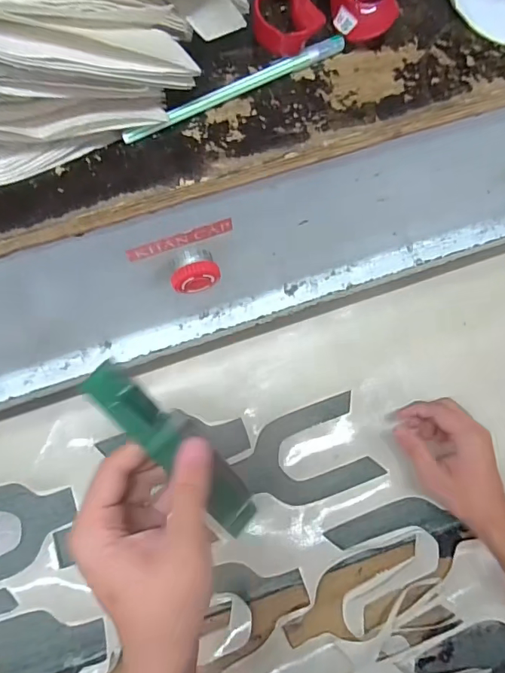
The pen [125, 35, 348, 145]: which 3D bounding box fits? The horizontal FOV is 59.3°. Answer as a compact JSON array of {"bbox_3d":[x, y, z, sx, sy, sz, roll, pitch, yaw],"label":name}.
[{"bbox_3d":[-0.010,-0.160,0.285,0.155,0.010,0.012,-29,72,-9],"label":"pen"}]

